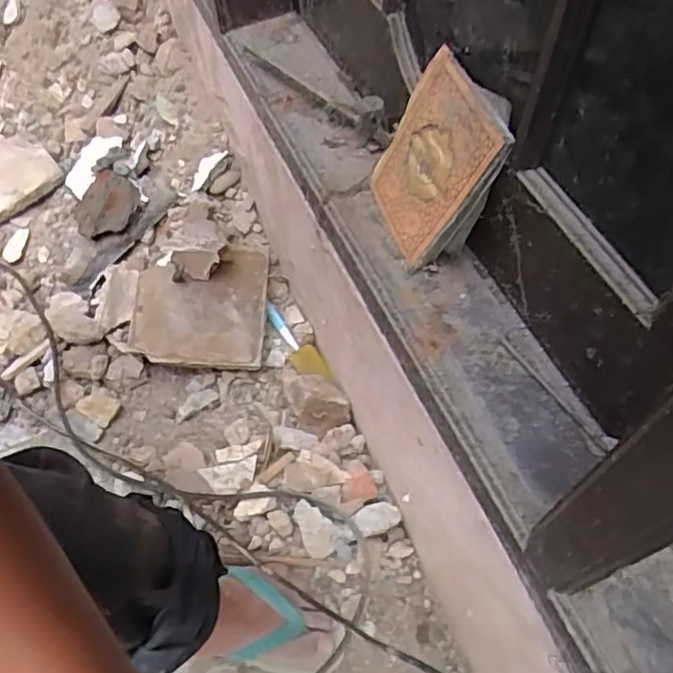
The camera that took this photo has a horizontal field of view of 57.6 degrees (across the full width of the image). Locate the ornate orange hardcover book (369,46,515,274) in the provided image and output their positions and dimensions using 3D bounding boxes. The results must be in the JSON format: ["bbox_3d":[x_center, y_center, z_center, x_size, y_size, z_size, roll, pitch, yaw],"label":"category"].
[{"bbox_3d":[0.090,-0.160,0.564,0.025,0.156,0.130,-2,54,-29],"label":"ornate orange hardcover book"}]

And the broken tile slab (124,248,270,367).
[{"bbox_3d":[-0.209,-0.049,0.942,0.194,0.029,0.188,3,68,-2],"label":"broken tile slab"}]

